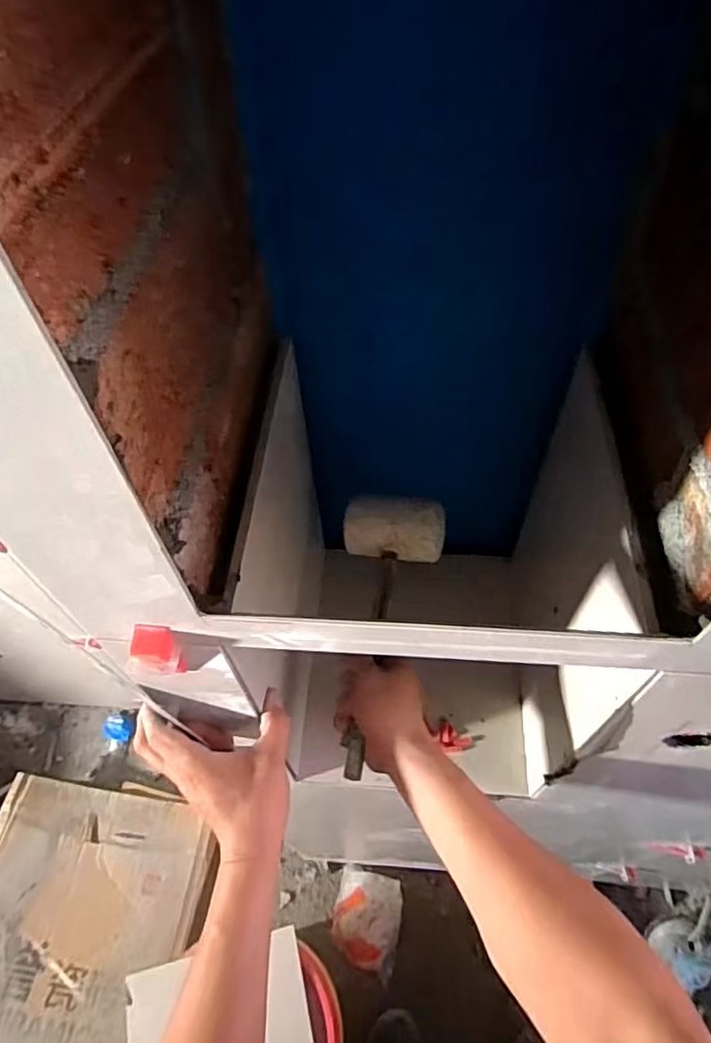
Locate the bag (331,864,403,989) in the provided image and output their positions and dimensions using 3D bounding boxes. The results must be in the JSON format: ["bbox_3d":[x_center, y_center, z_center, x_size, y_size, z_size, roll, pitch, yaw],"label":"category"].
[{"bbox_3d":[0.024,0.852,1.282,0.143,0.072,0.178,10,56,10],"label":"bag"}]

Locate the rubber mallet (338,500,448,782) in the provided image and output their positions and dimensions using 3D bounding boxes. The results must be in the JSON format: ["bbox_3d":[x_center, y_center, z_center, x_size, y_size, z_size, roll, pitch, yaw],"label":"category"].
[{"bbox_3d":[0.022,0.107,0.592,0.104,0.055,0.271,7,65,8],"label":"rubber mallet"}]

